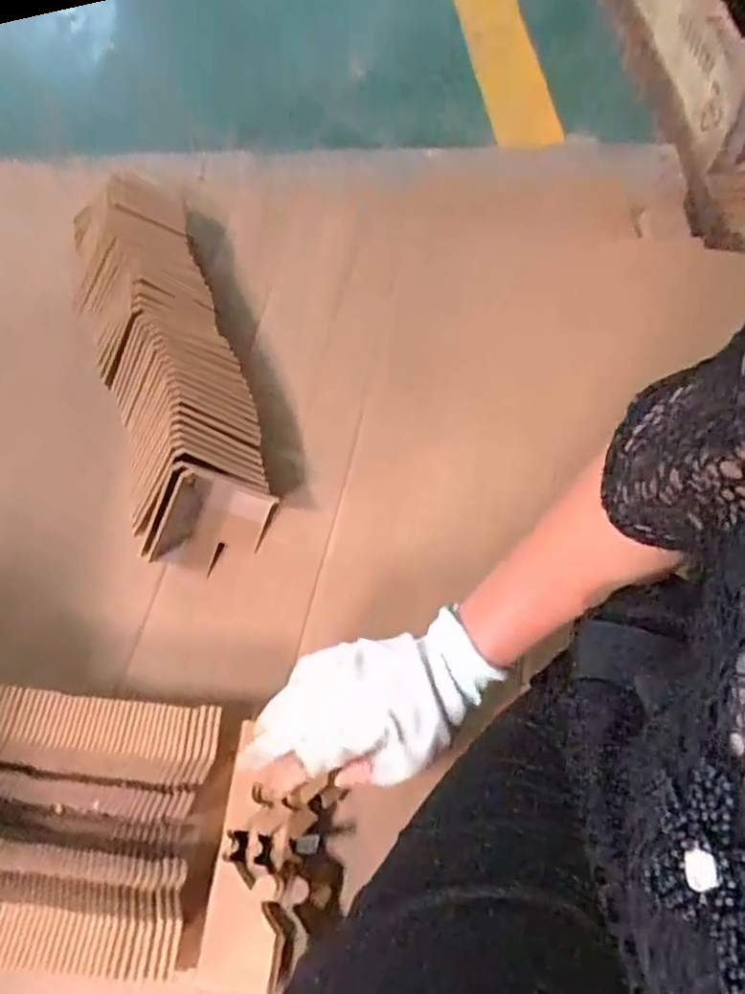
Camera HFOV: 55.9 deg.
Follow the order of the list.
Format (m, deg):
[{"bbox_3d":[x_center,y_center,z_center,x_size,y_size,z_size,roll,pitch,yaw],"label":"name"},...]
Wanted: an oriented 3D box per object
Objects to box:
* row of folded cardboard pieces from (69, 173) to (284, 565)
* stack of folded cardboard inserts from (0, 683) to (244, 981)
[{"bbox_3d":[-0.204,-0.151,0.680,0.125,0.080,0.426,-19,60,-9],"label":"row of folded cardboard pieces"},{"bbox_3d":[-0.232,0.227,0.490,0.278,0.073,0.163,5,59,5],"label":"stack of folded cardboard inserts"}]

